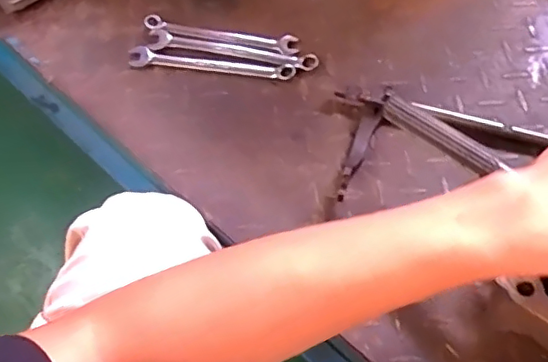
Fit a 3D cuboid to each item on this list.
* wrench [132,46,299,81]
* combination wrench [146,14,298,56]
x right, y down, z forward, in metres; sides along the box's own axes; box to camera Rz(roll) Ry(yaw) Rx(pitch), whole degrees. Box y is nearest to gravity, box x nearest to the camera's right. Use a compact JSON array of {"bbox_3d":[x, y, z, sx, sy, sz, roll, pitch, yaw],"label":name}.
[{"bbox_3d":[-0.061,-0.113,0.556,0.162,0.008,0.017,8,64,8],"label":"wrench"},{"bbox_3d":[-0.053,-0.145,0.572,0.155,0.010,0.021,11,65,9],"label":"combination wrench"}]

